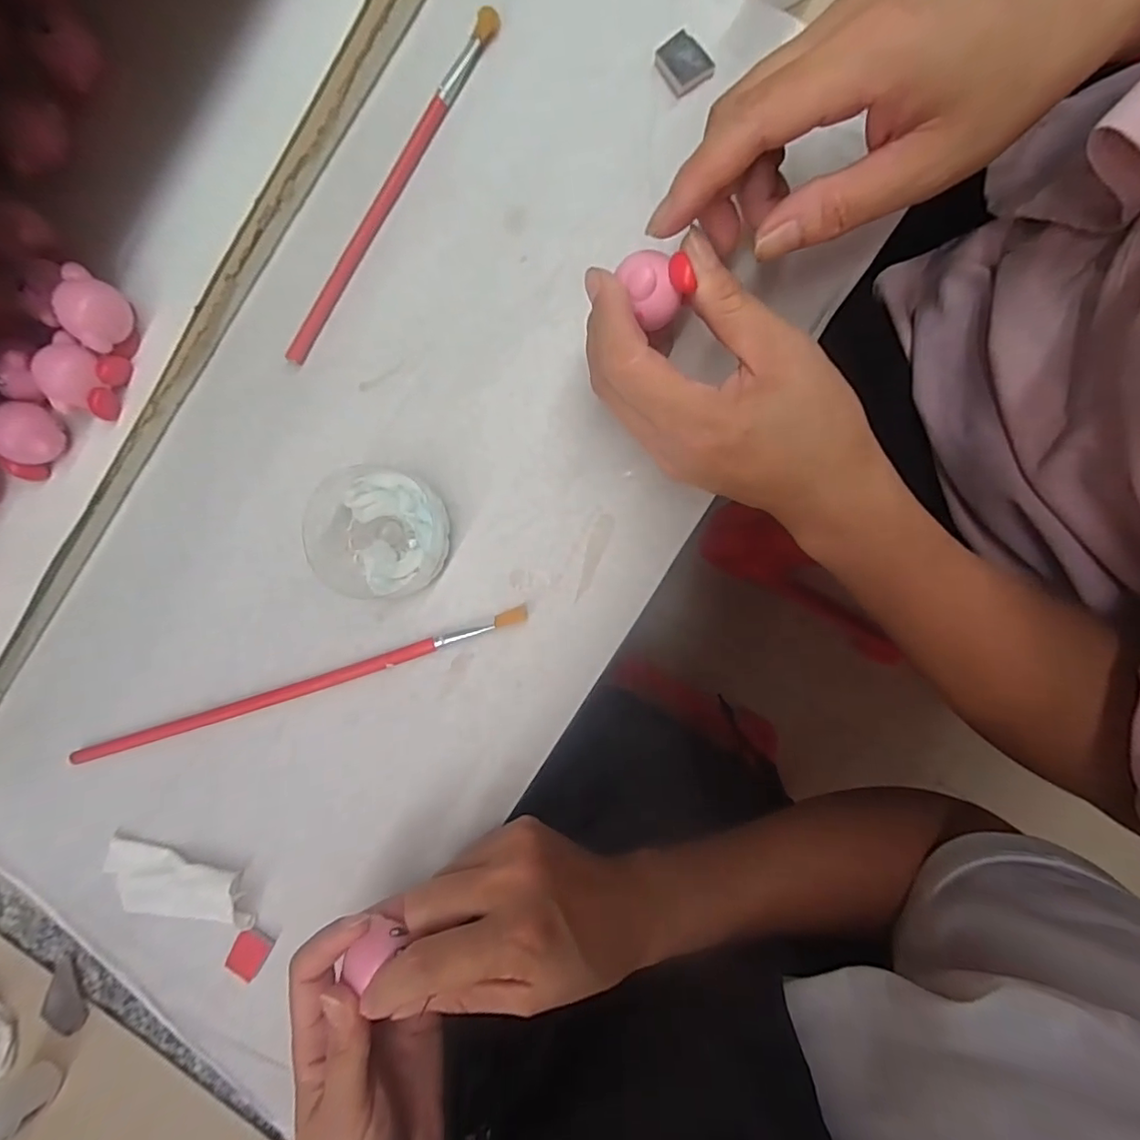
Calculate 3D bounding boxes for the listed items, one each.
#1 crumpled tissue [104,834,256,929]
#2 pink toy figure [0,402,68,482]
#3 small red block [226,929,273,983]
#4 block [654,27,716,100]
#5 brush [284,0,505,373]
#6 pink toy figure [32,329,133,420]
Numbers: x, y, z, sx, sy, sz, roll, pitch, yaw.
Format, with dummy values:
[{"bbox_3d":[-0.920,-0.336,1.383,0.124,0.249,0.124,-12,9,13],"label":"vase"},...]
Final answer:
[{"bbox_3d":[-0.210,0.168,0.301,0.083,0.015,0.035,5,91,7],"label":"crumpled tissue"},{"bbox_3d":[-0.270,-0.064,0.278,0.028,0.026,0.036,10,92,7],"label":"pink toy figure"},{"bbox_3d":[-0.170,0.203,0.296,0.018,0.009,0.021,33,94,6],"label":"small red block"},{"bbox_3d":[0.055,-0.245,0.271,0.021,0.006,0.025,-32,86,6],"label":"block"},{"bbox_3d":[-0.093,-0.193,0.287,0.010,0.007,0.196,34,94,6],"label":"brush"},{"bbox_3d":[-0.243,-0.095,0.277,0.029,0.023,0.035,22,93,7],"label":"pink toy figure"}]

